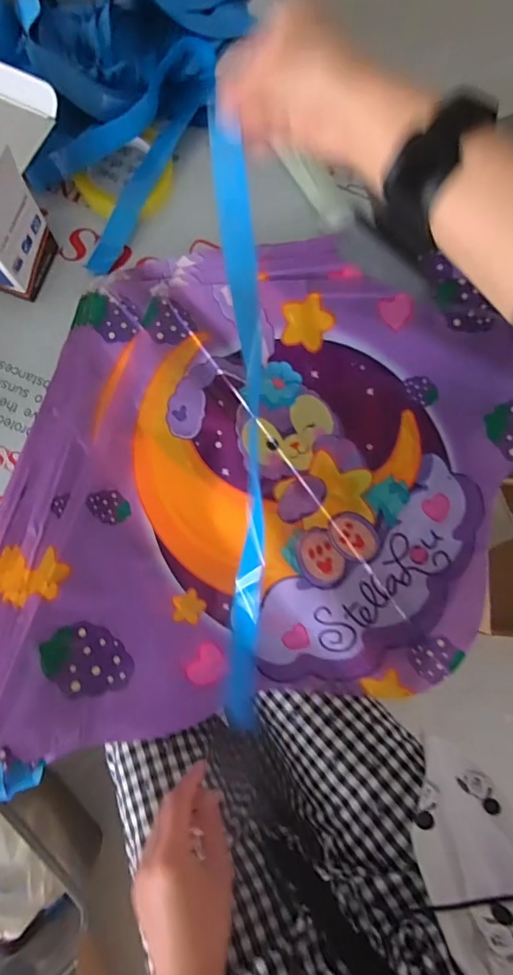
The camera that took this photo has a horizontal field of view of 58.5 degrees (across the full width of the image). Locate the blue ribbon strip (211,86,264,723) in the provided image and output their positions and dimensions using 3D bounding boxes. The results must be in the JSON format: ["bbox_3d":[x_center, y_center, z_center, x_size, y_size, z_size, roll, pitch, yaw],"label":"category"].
[{"bbox_3d":[-0.012,-0.016,0.407,0.036,0.033,0.519,-2,106,-6],"label":"blue ribbon strip"}]

